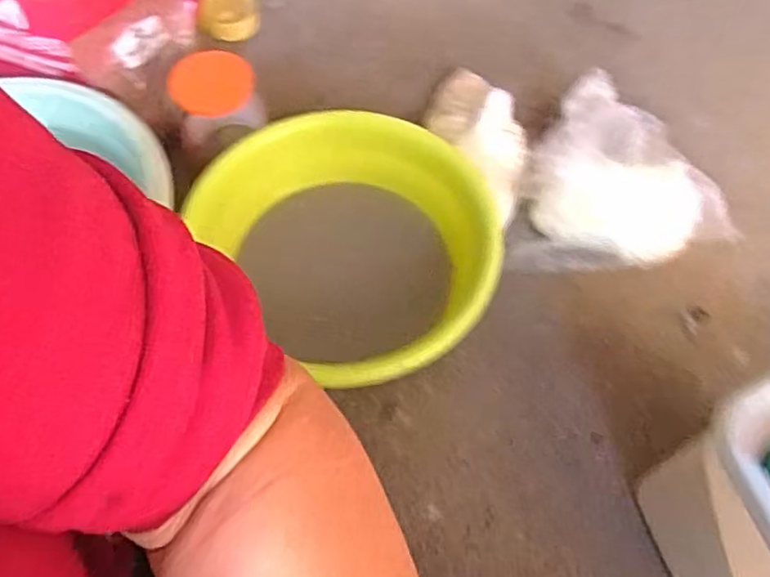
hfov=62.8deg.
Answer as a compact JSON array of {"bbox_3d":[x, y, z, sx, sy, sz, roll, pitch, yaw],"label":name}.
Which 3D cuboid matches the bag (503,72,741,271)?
[{"bbox_3d":[0.273,-0.140,0.780,0.231,0.115,0.232,0,63,-1],"label":"bag"}]

